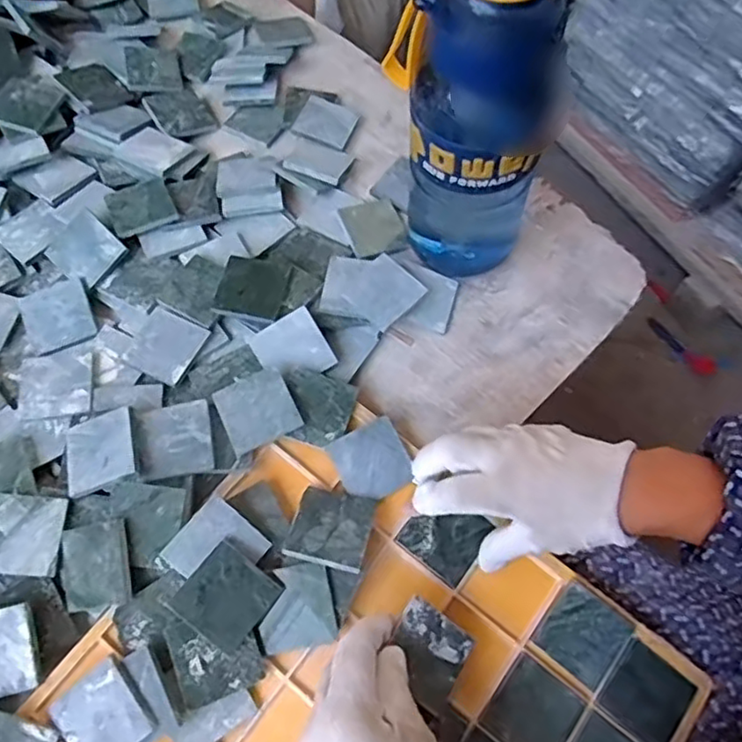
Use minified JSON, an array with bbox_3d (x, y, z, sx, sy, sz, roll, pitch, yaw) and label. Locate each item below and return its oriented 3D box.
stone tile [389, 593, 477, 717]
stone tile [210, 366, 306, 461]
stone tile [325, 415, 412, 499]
[{"bbox_3d":[0.034,0.166,0.382,0.050,0.004,0.046,41,68,-5],"label":"stone tile"},{"bbox_3d":[-0.078,0.026,0.438,0.049,0.005,0.049,-26,68,-6],"label":"stone tile"},{"bbox_3d":[0.001,0.061,0.436,0.048,0.004,0.047,-28,81,-11],"label":"stone tile"}]

